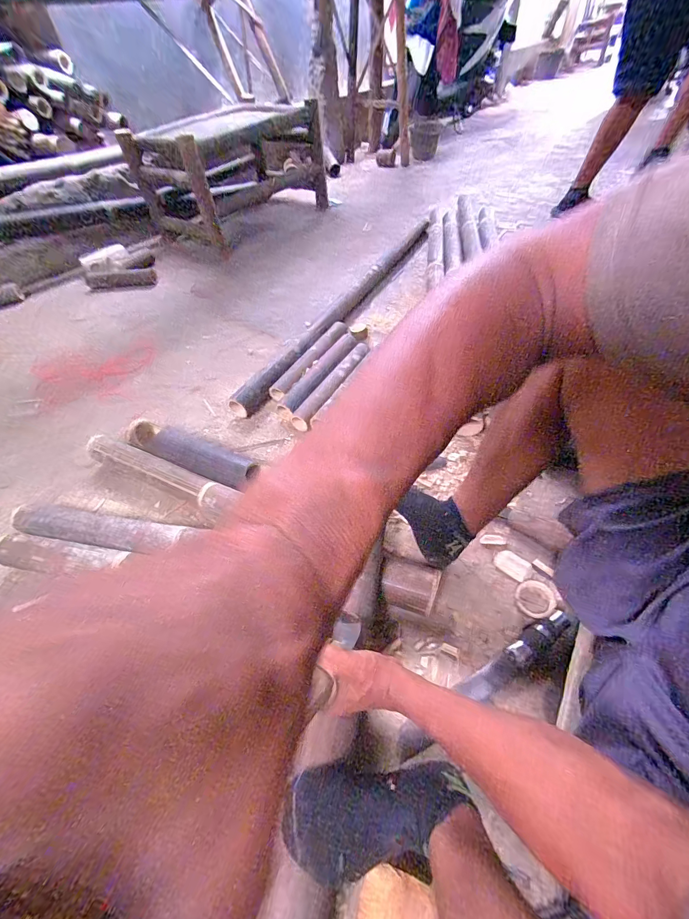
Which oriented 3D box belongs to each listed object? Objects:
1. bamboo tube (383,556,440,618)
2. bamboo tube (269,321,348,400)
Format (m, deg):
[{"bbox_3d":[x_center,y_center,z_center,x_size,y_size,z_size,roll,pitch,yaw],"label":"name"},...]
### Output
[{"bbox_3d":[0.114,0.224,0.630,0.095,0.067,0.075,16,54,17],"label":"bamboo tube"},{"bbox_3d":[-0.093,-0.319,1.093,0.055,0.053,0.393,21,55,20],"label":"bamboo tube"}]

